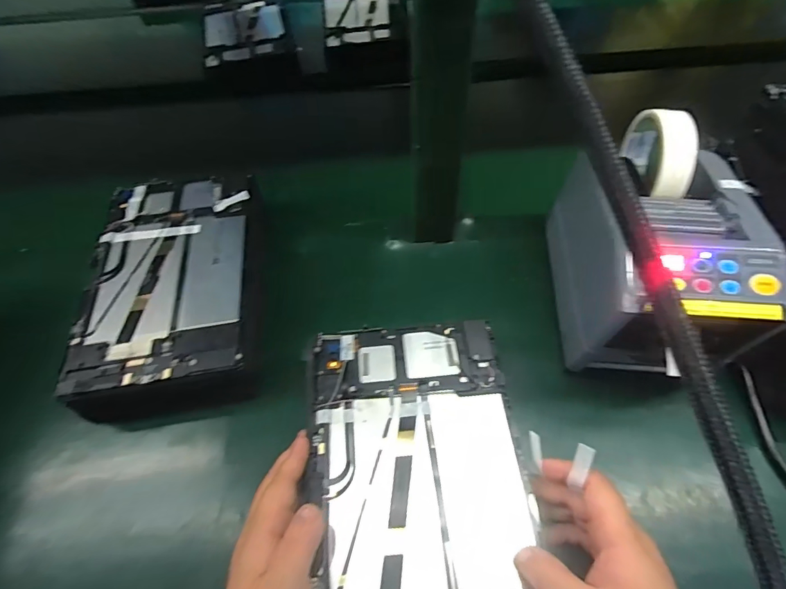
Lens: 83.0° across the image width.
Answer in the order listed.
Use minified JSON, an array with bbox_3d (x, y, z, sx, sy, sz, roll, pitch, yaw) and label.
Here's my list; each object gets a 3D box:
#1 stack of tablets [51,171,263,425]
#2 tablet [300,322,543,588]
[{"bbox_3d":[-0.203,-0.013,0.421,0.159,0.054,0.261,-12,55,-5],"label":"stack of tablets"},{"bbox_3d":[0.018,0.126,0.305,0.145,0.010,0.234,-6,55,-1],"label":"tablet"}]

